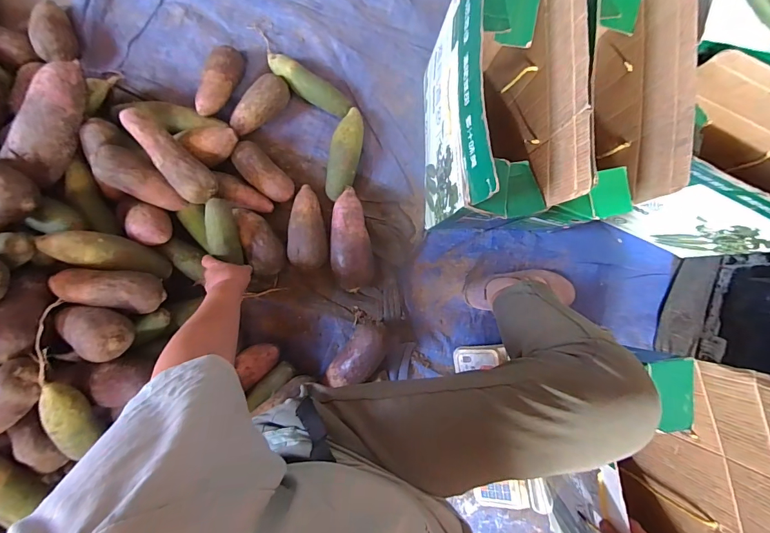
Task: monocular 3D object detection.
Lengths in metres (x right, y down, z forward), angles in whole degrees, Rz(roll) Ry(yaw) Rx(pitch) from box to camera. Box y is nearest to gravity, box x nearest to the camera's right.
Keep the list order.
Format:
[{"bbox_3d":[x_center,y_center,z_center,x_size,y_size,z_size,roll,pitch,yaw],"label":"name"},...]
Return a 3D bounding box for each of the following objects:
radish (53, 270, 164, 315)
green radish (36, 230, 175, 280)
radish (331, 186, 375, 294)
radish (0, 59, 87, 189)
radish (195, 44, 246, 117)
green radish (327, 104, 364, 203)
[{"bbox_3d":[-0.442,0.034,0.597,0.148,0.050,0.063,11,86,-5],"label":"radish"},{"bbox_3d":[-0.460,-0.022,0.630,0.180,0.044,0.057,18,86,-46],"label":"green radish"},{"bbox_3d":[-0.074,-0.054,0.772,0.082,0.065,0.206,-10,88,-6],"label":"radish"},{"bbox_3d":[-0.555,-0.240,0.621,0.069,0.062,0.205,26,85,-3],"label":"radish"},{"bbox_3d":[-0.326,-0.370,0.740,0.051,0.051,0.165,20,74,-6],"label":"radish"},{"bbox_3d":[-0.084,-0.233,0.777,0.062,0.050,0.189,12,88,-6],"label":"green radish"}]

